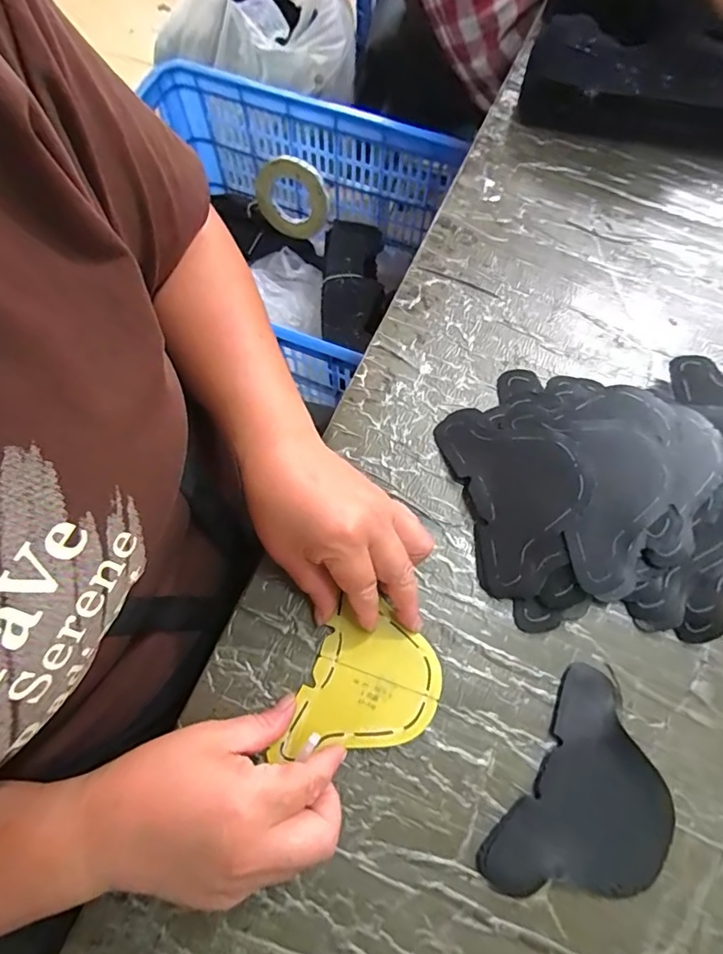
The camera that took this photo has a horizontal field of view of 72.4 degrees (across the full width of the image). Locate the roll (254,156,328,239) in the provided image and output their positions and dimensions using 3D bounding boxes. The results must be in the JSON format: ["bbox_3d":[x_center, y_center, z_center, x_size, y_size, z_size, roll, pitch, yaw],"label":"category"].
[{"bbox_3d":[-0.129,-0.508,0.899,0.135,0.129,0.029,30,49,-6],"label":"roll"}]

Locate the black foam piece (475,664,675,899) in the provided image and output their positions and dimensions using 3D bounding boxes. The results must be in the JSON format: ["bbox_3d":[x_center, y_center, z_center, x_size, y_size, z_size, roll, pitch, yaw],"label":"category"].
[{"bbox_3d":[0.140,0.197,0.299,0.085,0.008,0.134,32,73,10],"label":"black foam piece"}]

